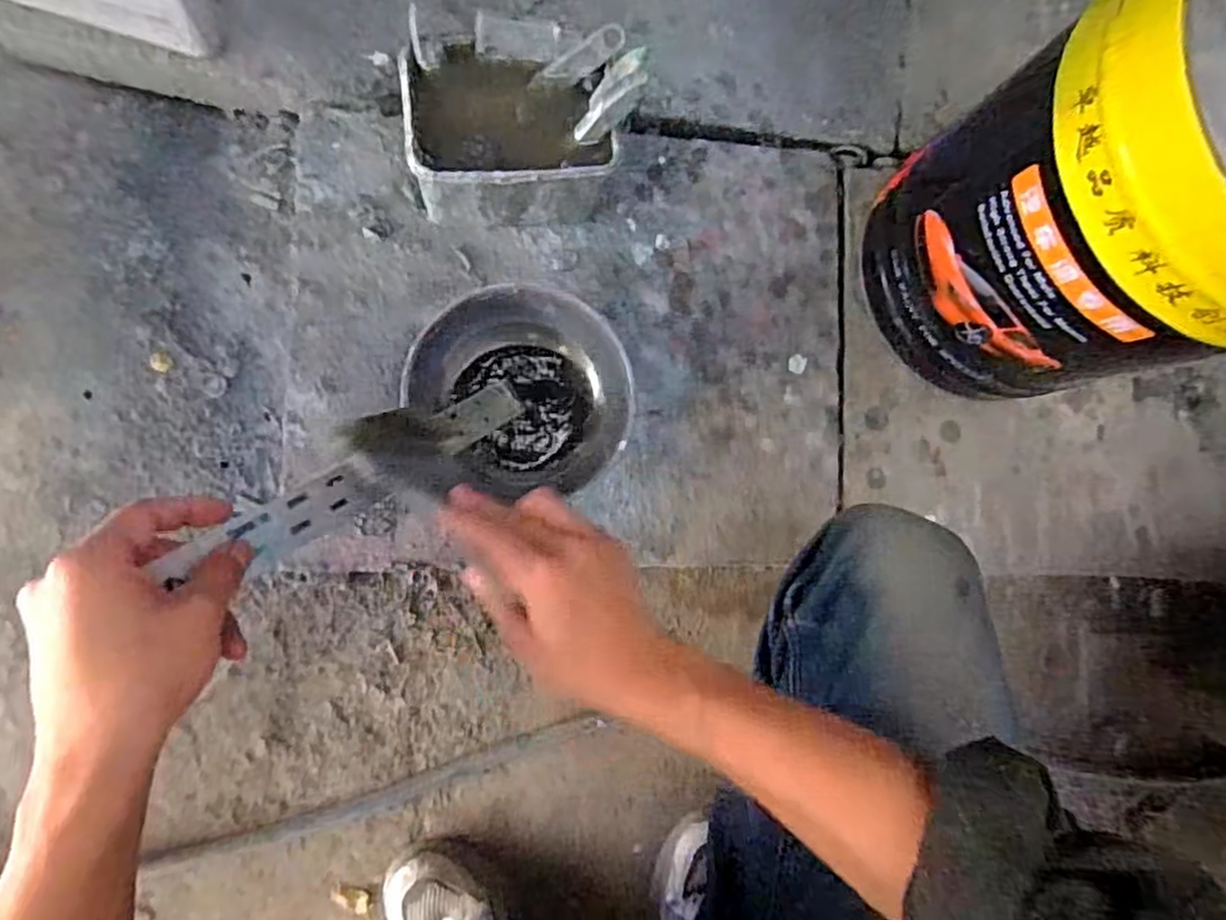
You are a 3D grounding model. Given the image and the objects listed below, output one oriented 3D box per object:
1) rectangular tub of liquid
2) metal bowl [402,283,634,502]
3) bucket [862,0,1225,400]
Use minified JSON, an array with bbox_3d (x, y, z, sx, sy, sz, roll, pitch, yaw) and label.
[{"bbox_3d":[-0.081,-0.249,0.573,0.156,0.126,0.103,-3,88,-9],"label":"rectangular tub of liquid"},{"bbox_3d":[-0.074,-0.054,0.575,0.177,0.070,0.157,0,88,-8],"label":"metal bowl"},{"bbox_3d":[0.395,-0.192,0.510,0.260,0.311,0.236,-21,93,-11],"label":"bucket"}]

